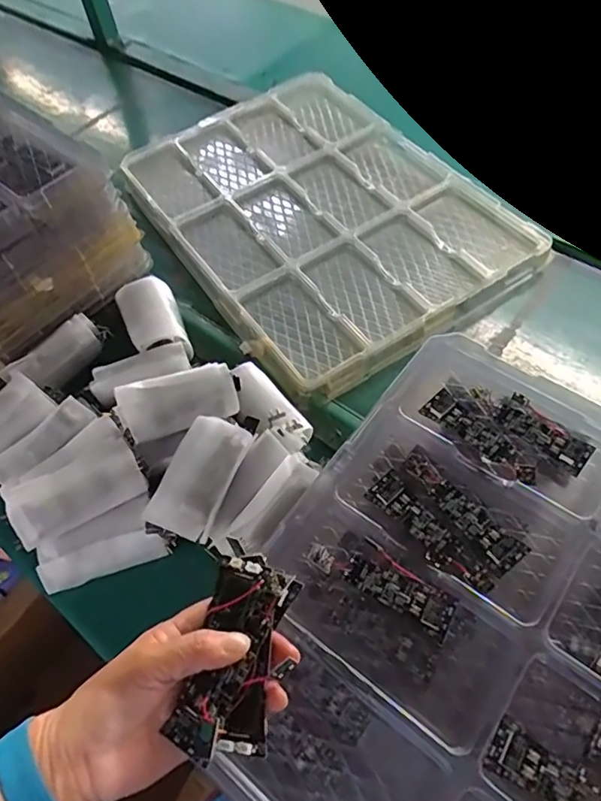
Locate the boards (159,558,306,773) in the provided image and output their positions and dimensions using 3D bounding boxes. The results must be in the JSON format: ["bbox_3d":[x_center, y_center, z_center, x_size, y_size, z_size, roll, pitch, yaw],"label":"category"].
[{"bbox_3d":[-0.038,0.154,0.330,0.052,0.025,0.104,10,60,10],"label":"boards"}]

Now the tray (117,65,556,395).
[{"bbox_3d":[0.016,-0.286,0.798,0.410,0.036,0.579,-30,61,-14],"label":"tray"}]

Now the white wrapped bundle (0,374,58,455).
[{"bbox_3d":[-0.333,0.032,0.587,0.052,0.030,0.124,36,67,23],"label":"white wrapped bundle"}]

